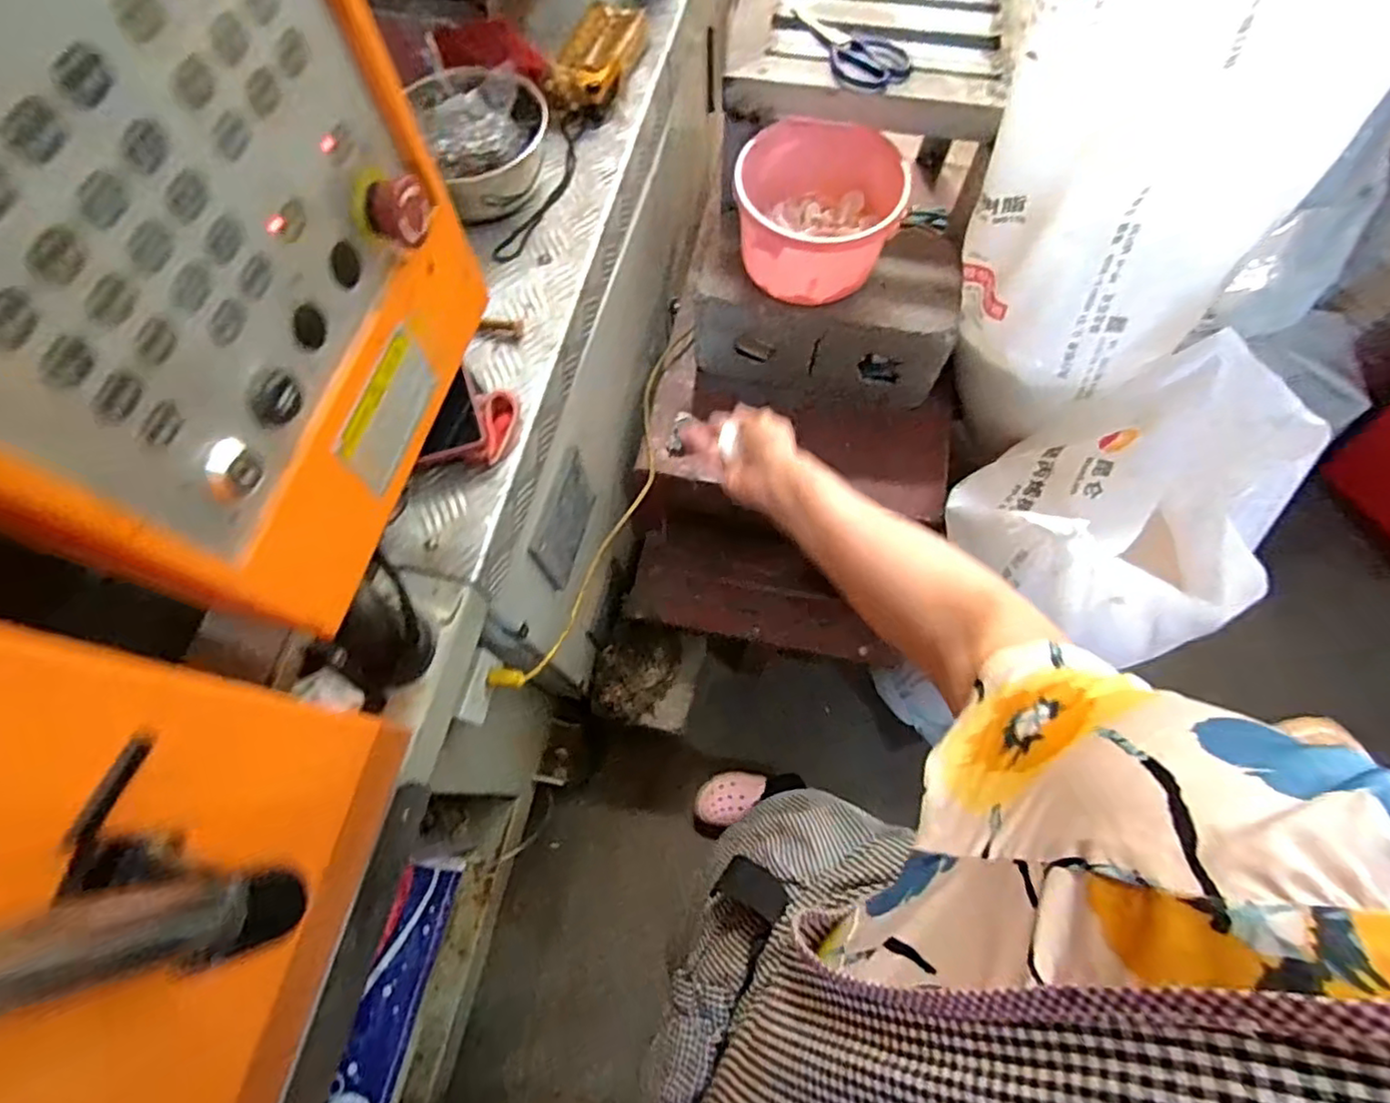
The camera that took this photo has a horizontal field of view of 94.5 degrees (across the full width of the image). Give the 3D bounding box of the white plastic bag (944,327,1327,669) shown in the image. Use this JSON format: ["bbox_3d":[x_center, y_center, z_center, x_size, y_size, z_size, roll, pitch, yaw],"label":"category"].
[{"bbox_3d":[0.541,-0.058,0.806,0.345,0.257,0.307,-42,75,-14],"label":"white plastic bag"}]

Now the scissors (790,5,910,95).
[{"bbox_3d":[0.188,-0.645,0.824,0.187,0.017,0.091,34,73,12],"label":"scissors"}]

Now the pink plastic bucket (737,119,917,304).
[{"bbox_3d":[0.164,-0.463,0.875,0.208,0.117,0.195,0,69,0],"label":"pink plastic bucket"}]

